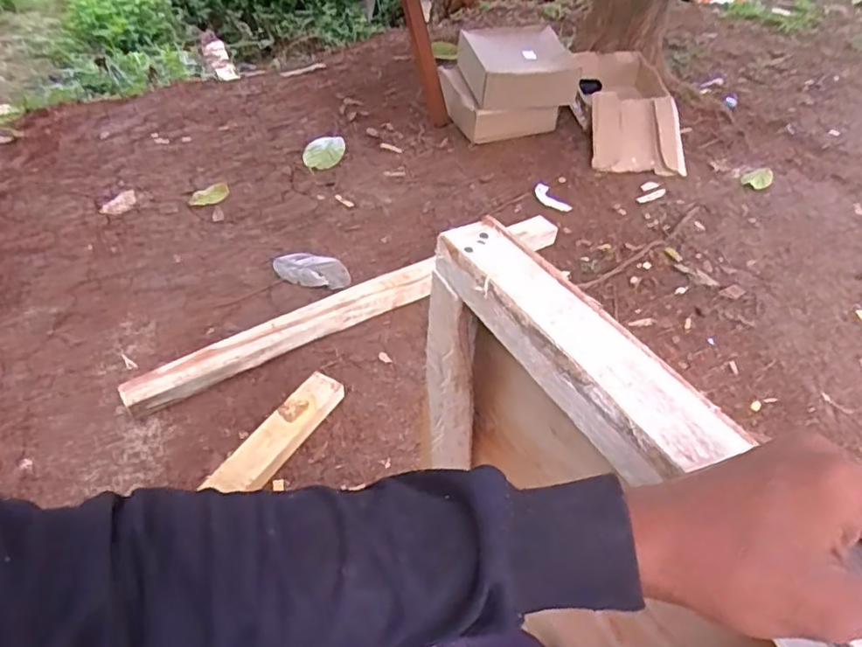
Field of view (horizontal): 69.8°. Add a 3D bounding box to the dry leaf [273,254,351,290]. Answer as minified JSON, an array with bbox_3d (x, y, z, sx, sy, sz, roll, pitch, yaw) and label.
[{"bbox_3d":[-0.234,-0.104,1.213,0.148,0.015,0.091,4,44,-2],"label":"dry leaf"}]

